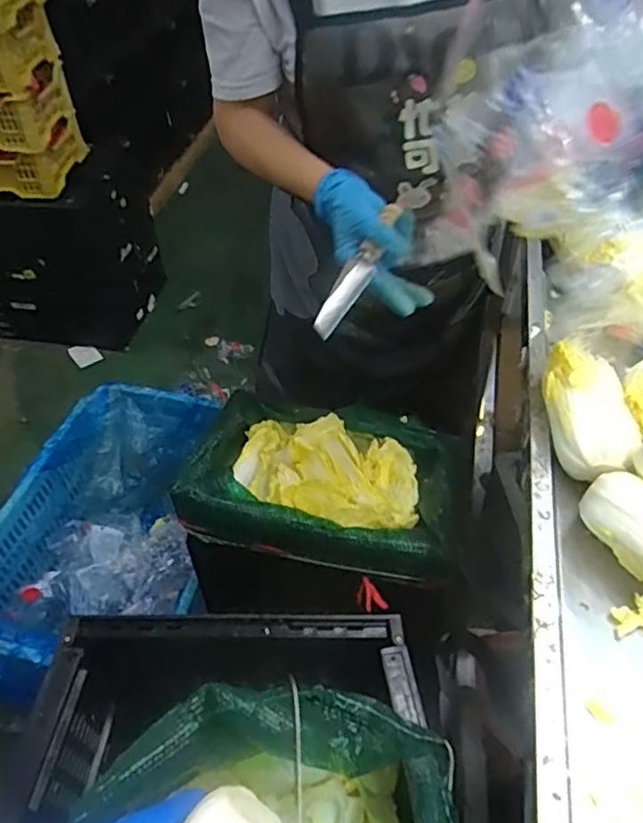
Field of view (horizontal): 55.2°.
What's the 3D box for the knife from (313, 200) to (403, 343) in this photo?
[{"bbox_3d":[0.038,-0.141,0.589,0.029,0.013,0.208,16,50,16],"label":"knife"}]

